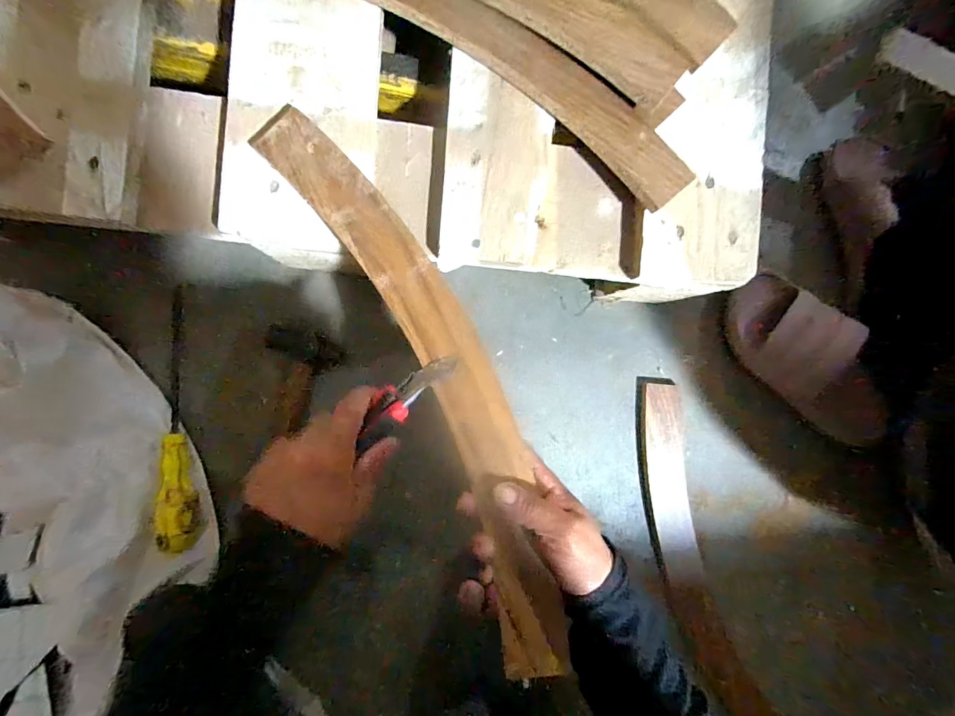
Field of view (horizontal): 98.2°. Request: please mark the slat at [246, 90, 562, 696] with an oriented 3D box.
[{"bbox_3d":[-0.034,0.008,0.299,0.076,0.007,0.429,-25,85,-10],"label":"slat"}]

